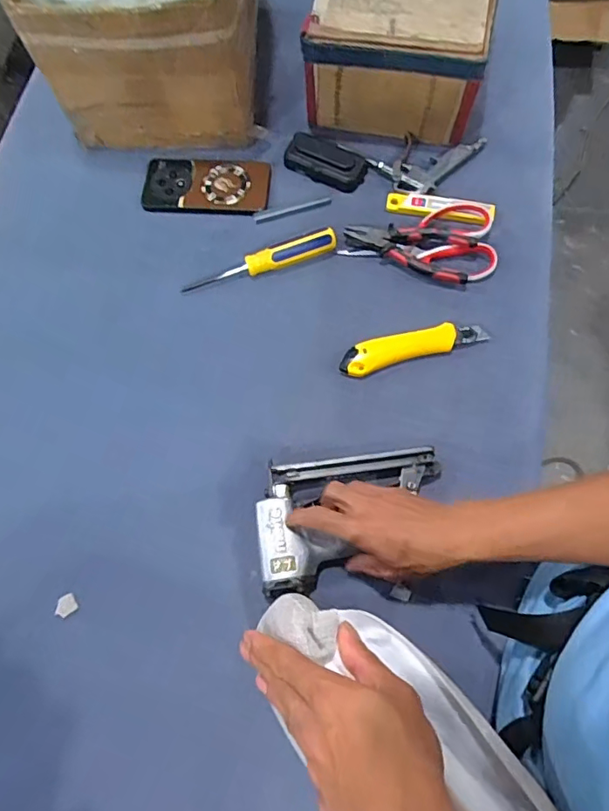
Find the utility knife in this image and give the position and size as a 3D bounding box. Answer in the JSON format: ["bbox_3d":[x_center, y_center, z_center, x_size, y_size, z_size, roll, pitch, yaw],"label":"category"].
[{"bbox_3d":[0.124,-0.071,0.597,0.170,0.014,0.040,-16,72,-5],"label":"utility knife"}]

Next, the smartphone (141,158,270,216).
[{"bbox_3d":[-0.128,-0.290,0.674,0.161,0.006,0.086,3,72,1],"label":"smartphone"}]

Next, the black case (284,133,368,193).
[{"bbox_3d":[0.028,-0.321,0.672,0.109,0.020,0.057,30,74,9],"label":"black case"}]

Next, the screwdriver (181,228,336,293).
[{"bbox_3d":[-0.055,-0.175,0.622,0.188,0.024,0.030,-19,73,-6],"label":"screwdriver"}]

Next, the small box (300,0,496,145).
[{"bbox_3d":[0.122,-0.473,0.662,0.214,0.133,0.208,11,72,4],"label":"small box"}]

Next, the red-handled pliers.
[{"bbox_3d":[0.125,-0.191,0.628,0.152,0.026,0.057,14,72,4],"label":"red-handled pliers"}]

